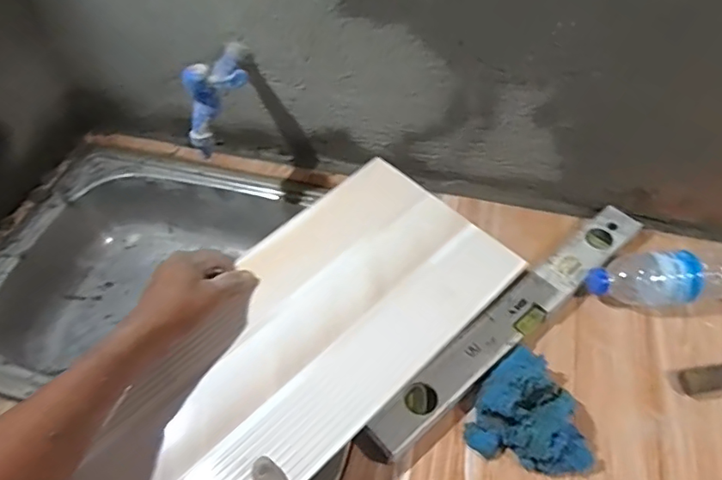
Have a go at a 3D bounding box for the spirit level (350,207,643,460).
[{"bbox_3d":[0.176,0.088,0.612,0.443,0.022,0.055,-36,58,-24],"label":"spirit level"}]

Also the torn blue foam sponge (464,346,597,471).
[{"bbox_3d":[0.160,0.169,0.540,0.108,0.043,0.124,-9,52,-5],"label":"torn blue foam sponge"}]

